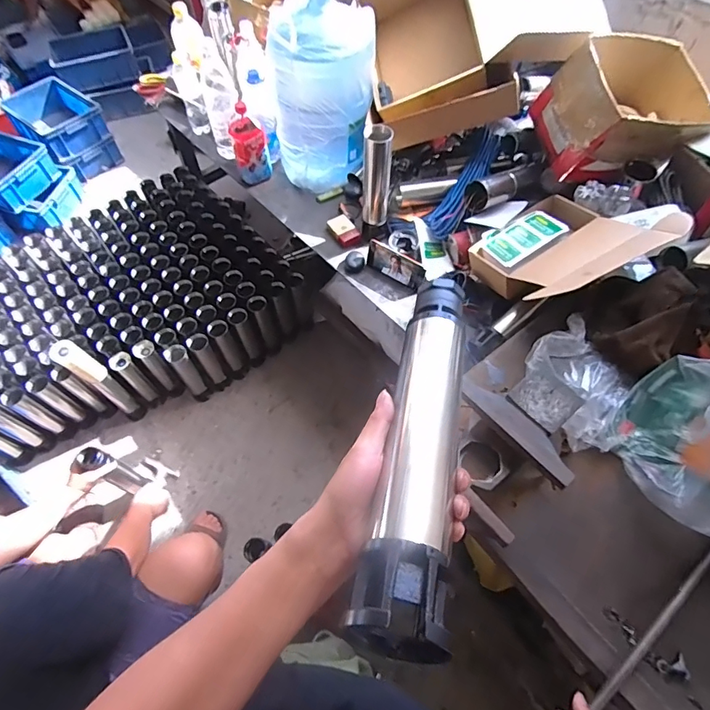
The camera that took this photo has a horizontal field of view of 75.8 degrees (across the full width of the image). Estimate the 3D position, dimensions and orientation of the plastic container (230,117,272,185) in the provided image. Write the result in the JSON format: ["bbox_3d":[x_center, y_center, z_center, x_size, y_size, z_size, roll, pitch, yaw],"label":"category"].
[{"bbox_3d":[-0.293,-0.573,1.295,0.094,0.153,0.077,-11,61,-5],"label":"plastic container"}]

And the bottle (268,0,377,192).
[{"bbox_3d":[-0.080,-0.715,1.203,0.270,0.424,0.248,-2,61,0],"label":"bottle"}]

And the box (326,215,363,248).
[{"bbox_3d":[-0.028,-0.336,1.227,0.063,0.026,0.093,-32,65,-16],"label":"box"}]

